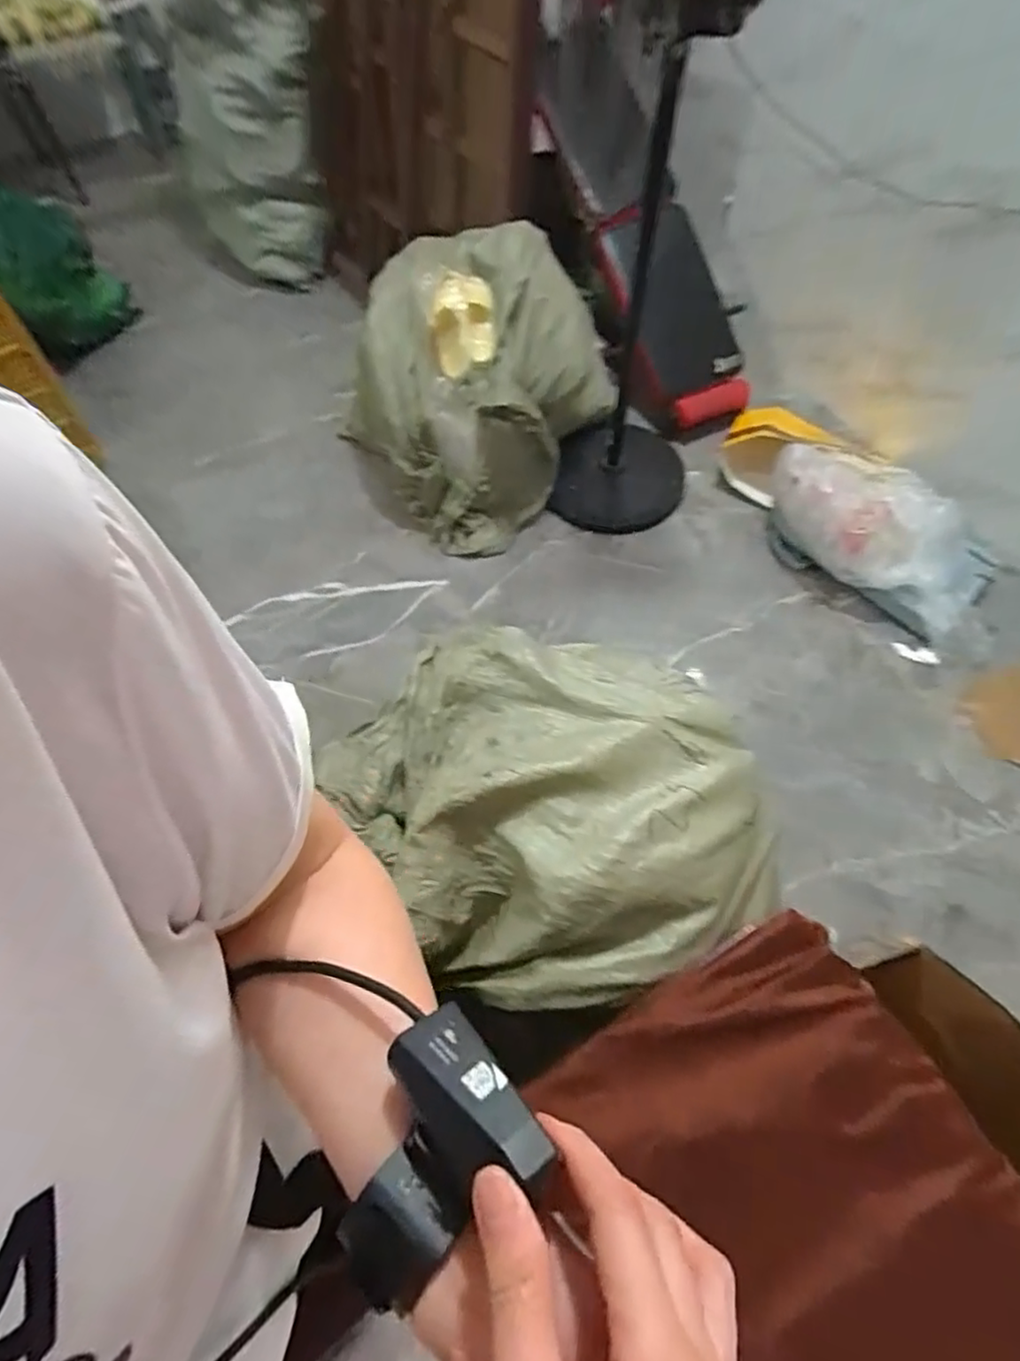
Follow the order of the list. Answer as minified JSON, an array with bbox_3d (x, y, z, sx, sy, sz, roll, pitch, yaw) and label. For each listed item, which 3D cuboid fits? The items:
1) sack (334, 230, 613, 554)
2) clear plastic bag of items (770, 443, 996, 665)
[{"bbox_3d":[-0.105,-0.798,1.709,0.654,0.450,0.749,20,62,12],"label":"sack"},{"bbox_3d":[0.911,-0.353,1.550,0.617,0.211,0.291,40,68,21],"label":"clear plastic bag of items"}]

